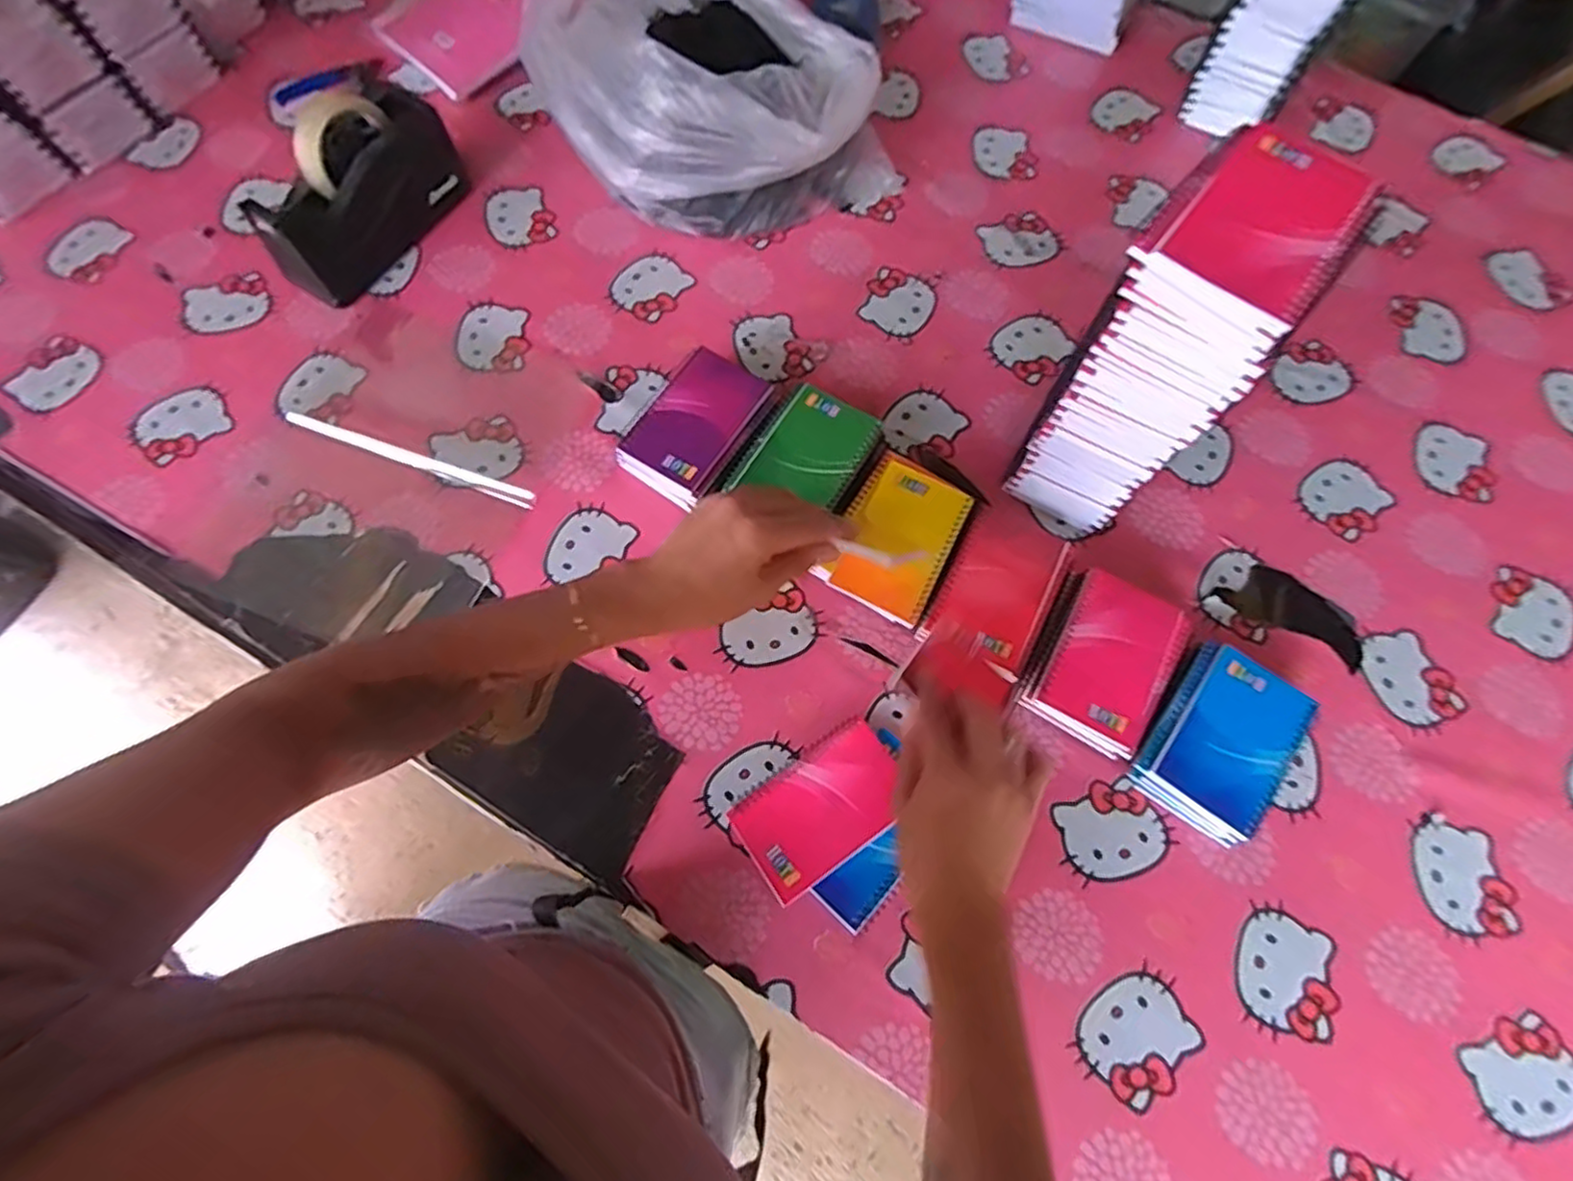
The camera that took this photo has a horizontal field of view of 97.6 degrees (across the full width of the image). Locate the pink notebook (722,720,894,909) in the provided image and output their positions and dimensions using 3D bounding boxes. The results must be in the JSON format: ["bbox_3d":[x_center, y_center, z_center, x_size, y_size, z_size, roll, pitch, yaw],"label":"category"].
[{"bbox_3d":[0.028,0.167,0.534,0.128,0.010,0.083,-35,71,-9],"label":"pink notebook"}]

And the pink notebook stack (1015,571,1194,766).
[{"bbox_3d":[0.263,0.058,0.573,0.102,0.034,0.138,28,71,9],"label":"pink notebook stack"}]

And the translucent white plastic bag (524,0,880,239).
[{"bbox_3d":[-0.100,-0.548,0.719,0.268,0.162,0.357,-36,74,-14],"label":"translucent white plastic bag"}]

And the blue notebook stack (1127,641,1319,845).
[{"bbox_3d":[0.348,0.119,0.554,0.093,0.033,0.133,36,72,11],"label":"blue notebook stack"}]

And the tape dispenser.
[{"bbox_3d":[-0.420,-0.392,0.675,0.061,0.122,0.204,33,72,10],"label":"tape dispenser"}]

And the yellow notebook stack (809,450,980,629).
[{"bbox_3d":[0.098,-0.048,0.602,0.095,0.040,0.140,28,71,9],"label":"yellow notebook stack"}]

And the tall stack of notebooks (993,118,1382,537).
[{"bbox_3d":[0.266,-0.159,0.520,0.106,0.290,0.128,37,73,12],"label":"tall stack of notebooks"}]

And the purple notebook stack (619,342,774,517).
[{"bbox_3d":[-0.080,-0.148,0.637,0.096,0.040,0.142,30,71,9],"label":"purple notebook stack"}]

